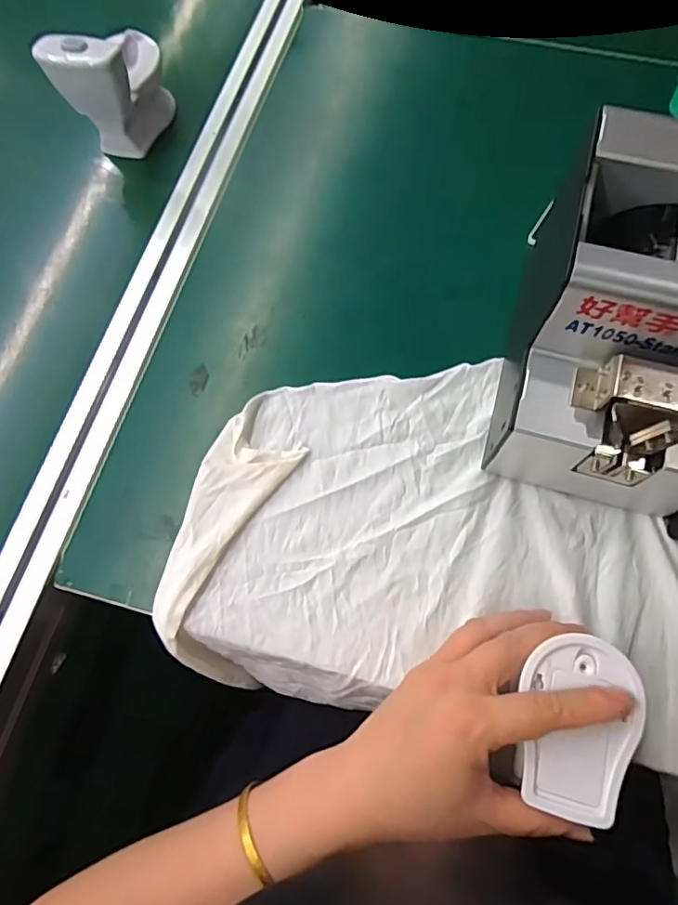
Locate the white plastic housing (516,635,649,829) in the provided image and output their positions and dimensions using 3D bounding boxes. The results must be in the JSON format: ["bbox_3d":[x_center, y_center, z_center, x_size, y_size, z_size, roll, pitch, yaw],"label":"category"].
[{"bbox_3d":[0.124,0.141,0.281,0.058,0.011,0.086,19,73,8],"label":"white plastic housing"}]

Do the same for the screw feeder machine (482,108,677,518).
[{"bbox_3d":[0.182,-0.073,0.331,0.131,0.141,0.178,11,72,6],"label":"screw feeder machine"}]

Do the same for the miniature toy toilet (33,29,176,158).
[{"bbox_3d":[-0.194,-0.326,0.470,0.059,0.095,0.098,18,73,8],"label":"miniature toy toilet"}]

